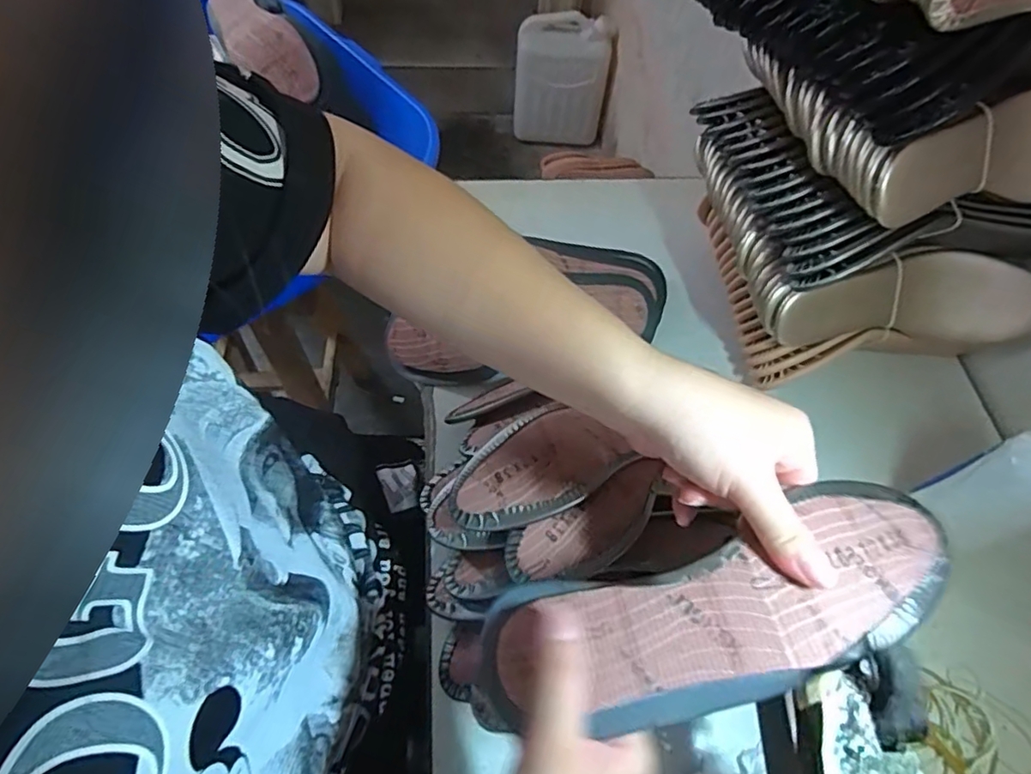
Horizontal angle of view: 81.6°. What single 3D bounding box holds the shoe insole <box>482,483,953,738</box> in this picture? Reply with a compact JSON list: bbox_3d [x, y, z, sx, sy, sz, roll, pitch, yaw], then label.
[{"bbox_3d":[0.101,0.111,0.295,0.240,0.028,0.079,-19,55,-1],"label":"shoe insole"}]

